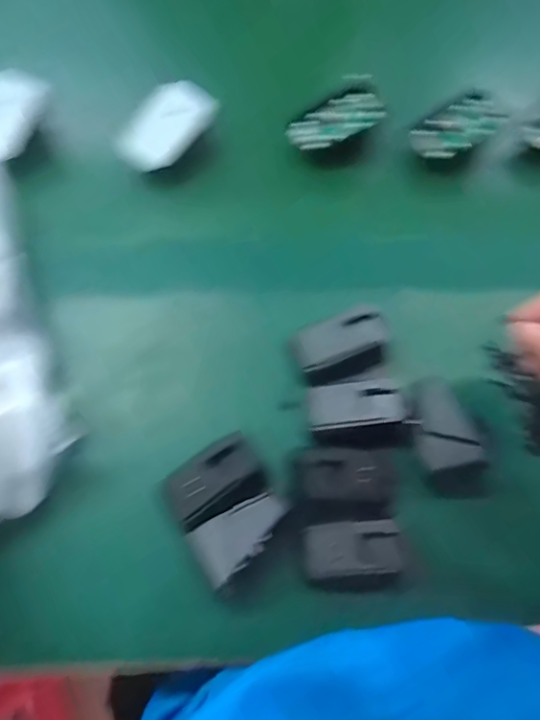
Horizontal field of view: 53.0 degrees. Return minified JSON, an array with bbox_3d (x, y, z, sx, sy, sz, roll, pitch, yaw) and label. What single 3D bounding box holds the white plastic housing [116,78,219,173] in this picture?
[{"bbox_3d":[-0.084,-0.187,0.430,0.051,0.019,0.079,43,75,13],"label":"white plastic housing"}]

